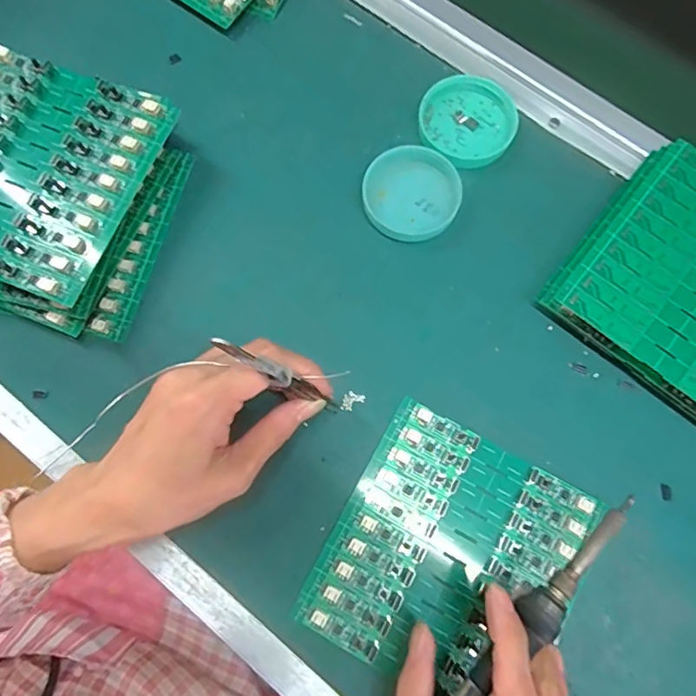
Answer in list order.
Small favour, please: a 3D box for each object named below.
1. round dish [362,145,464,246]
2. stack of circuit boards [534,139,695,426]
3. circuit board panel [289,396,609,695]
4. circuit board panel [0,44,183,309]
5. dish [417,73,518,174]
[{"bbox_3d":[0.043,-0.103,0.355,0.062,0.018,0.058,0,75,-1],"label":"round dish"},{"bbox_3d":[0.217,-0.038,0.333,0.141,0.031,0.139,39,79,10],"label":"stack of circuit boards"},{"bbox_3d":[0.057,0.117,0.302,0.125,0.009,0.138,28,77,8],"label":"circuit board panel"},{"bbox_3d":[-0.191,-0.109,0.321,0.129,0.011,0.141,20,76,4],"label":"circuit board panel"},{"bbox_3d":[0.085,-0.160,0.375,0.065,0.012,0.066,0,75,-1],"label":"dish"}]

